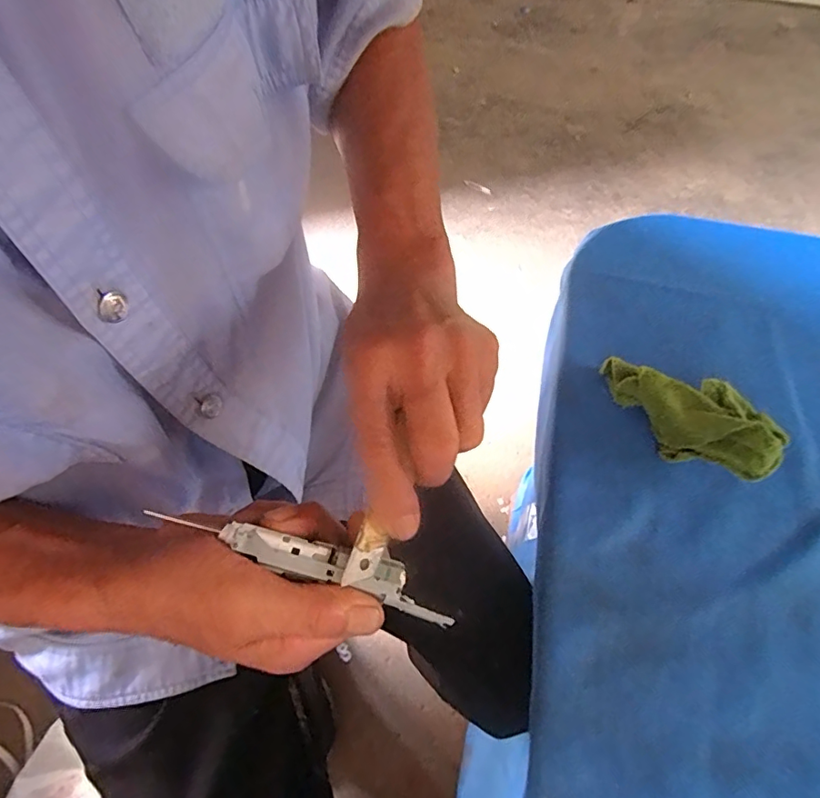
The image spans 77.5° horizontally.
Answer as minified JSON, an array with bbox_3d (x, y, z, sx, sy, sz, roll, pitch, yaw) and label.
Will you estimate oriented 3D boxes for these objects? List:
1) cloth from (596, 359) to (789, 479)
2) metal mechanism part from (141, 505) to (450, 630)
[{"bbox_3d":[0.184,0.008,0.345,0.054,0.042,0.119,-41,57,-19],"label":"cloth"},{"bbox_3d":[-0.044,0.072,0.239,0.143,0.013,0.028,20,63,-10],"label":"metal mechanism part"}]

